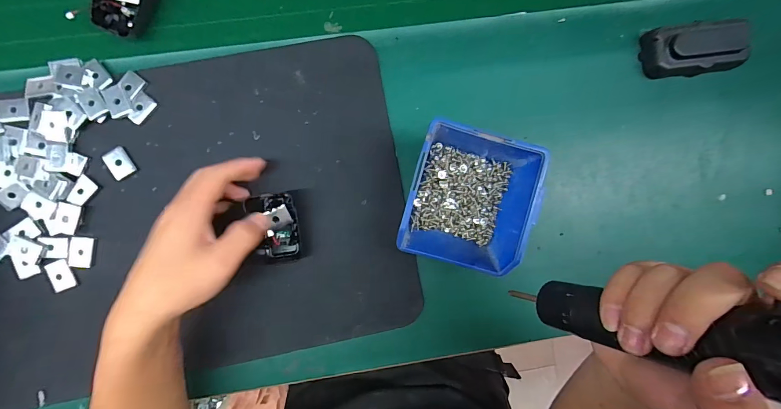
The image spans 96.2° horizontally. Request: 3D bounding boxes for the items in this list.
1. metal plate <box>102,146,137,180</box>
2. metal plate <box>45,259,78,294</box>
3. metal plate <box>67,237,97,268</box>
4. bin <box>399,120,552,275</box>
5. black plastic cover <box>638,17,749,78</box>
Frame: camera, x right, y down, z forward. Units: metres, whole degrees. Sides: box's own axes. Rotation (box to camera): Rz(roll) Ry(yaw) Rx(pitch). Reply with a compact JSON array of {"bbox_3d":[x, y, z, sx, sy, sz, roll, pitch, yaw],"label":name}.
[{"bbox_3d":[-0.262,-0.040,0.338,0.022,0.004,0.029,-34,95,-14],"label":"metal plate"},{"bbox_3d":[-0.315,0.068,0.334,0.020,0.004,0.028,-23,93,-3],"label":"metal plate"},{"bbox_3d":[-0.295,0.046,0.333,0.018,0.005,0.029,10,91,-4],"label":"metal plate"},{"bbox_3d":[0.072,-0.005,0.334,0.114,0.059,0.124,16,89,-4],"label":"bin"},{"bbox_3d":[0.317,-0.162,0.364,0.100,0.026,0.046,-5,92,-4],"label":"black plastic cover"}]

